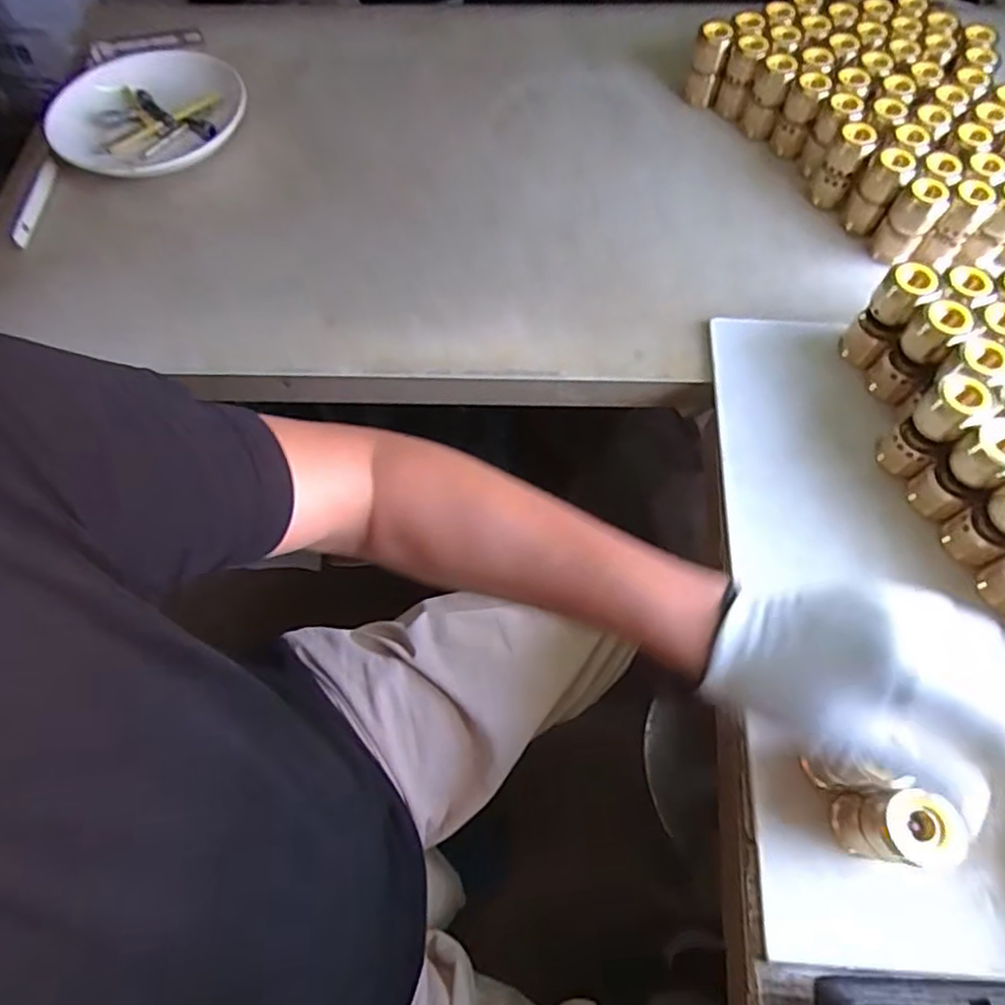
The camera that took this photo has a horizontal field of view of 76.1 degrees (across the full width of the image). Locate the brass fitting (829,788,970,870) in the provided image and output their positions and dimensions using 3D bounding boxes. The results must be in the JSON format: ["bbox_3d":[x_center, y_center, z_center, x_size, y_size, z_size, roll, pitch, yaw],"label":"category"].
[{"bbox_3d":[0.237,0.199,0.390,0.046,0.073,0.039,1,65,3],"label":"brass fitting"}]

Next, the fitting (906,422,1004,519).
[{"bbox_3d":[0.352,-0.023,0.486,0.041,0.094,0.041,-30,67,-11],"label":"fitting"}]

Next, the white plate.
[{"bbox_3d":[-0.370,-0.423,0.687,0.195,0.028,0.190,0,64,0],"label":"white plate"}]

